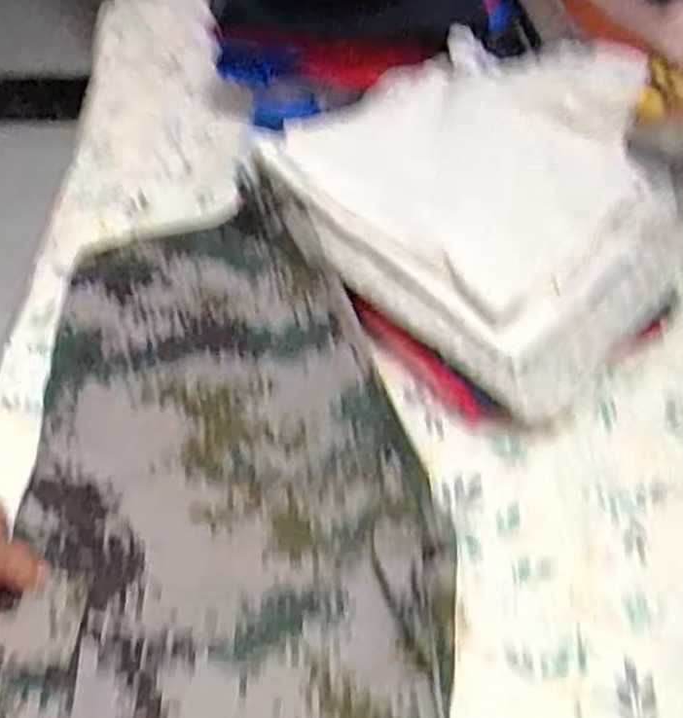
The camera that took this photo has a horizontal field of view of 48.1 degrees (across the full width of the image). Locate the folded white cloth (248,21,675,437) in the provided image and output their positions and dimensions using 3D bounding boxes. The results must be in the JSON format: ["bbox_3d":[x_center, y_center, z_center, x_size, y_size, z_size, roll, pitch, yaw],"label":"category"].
[{"bbox_3d":[0.130,-0.162,0.729,0.380,0.110,0.328,40,70,19],"label":"folded white cloth"}]

